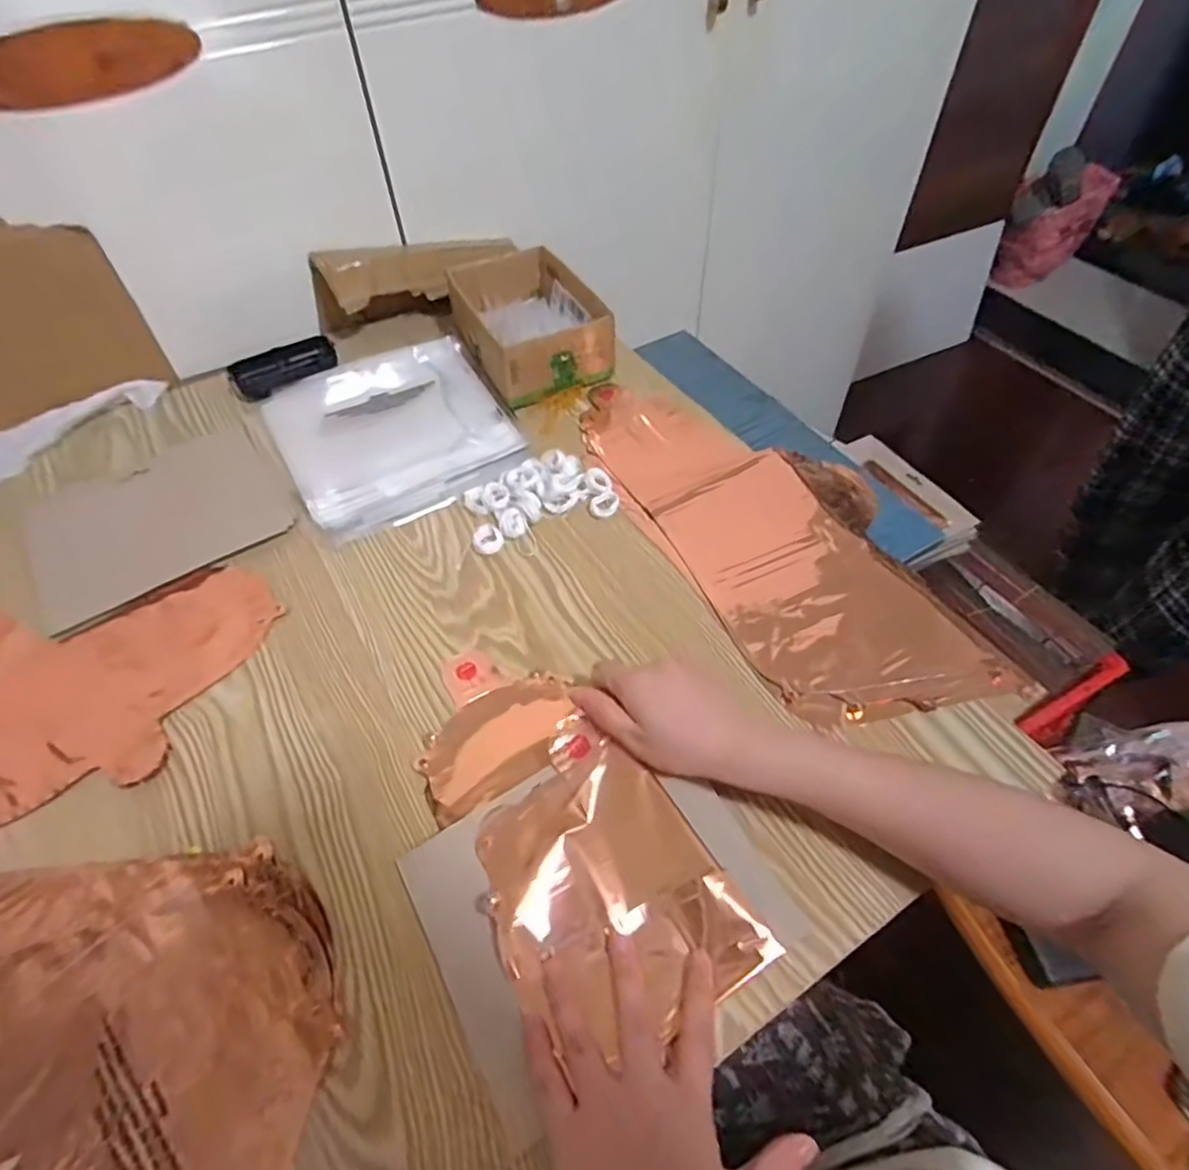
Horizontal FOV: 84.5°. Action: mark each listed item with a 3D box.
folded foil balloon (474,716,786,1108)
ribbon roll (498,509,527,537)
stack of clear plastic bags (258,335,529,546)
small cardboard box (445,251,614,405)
[{"bbox_3d":[0.004,0.177,0.390,0.131,0.008,0.170,-31,64,-17],"label":"folded foil balloon"},{"bbox_3d":[-0.072,-0.054,0.573,0.023,0.008,0.027,-11,53,-6],"label":"ribbon roll"},{"bbox_3d":[-0.199,-0.160,0.653,0.213,0.020,0.237,-27,56,-17],"label":"stack of clear plastic bags"},{"bbox_3d":[-0.072,-0.286,0.714,0.133,0.063,0.194,-19,54,-12],"label":"small cardboard box"}]

